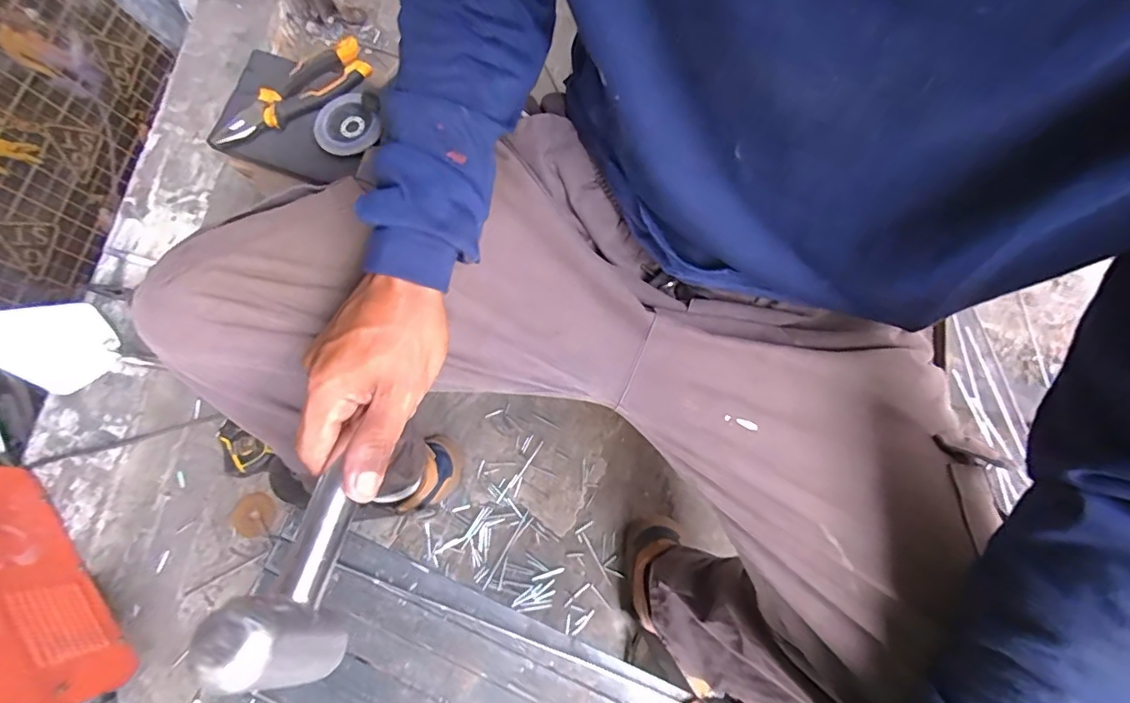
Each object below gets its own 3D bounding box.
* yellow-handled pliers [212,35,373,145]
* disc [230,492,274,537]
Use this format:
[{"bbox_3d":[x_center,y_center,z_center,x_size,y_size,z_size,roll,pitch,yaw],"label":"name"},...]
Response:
[{"bbox_3d":[-0.317,-0.297,0.608,0.193,0.022,0.055,-34,75,-8],"label":"yellow-handled pliers"},{"bbox_3d":[-0.475,0.248,0.796,0.064,0.011,0.064,1,74,-2],"label":"disc"}]

